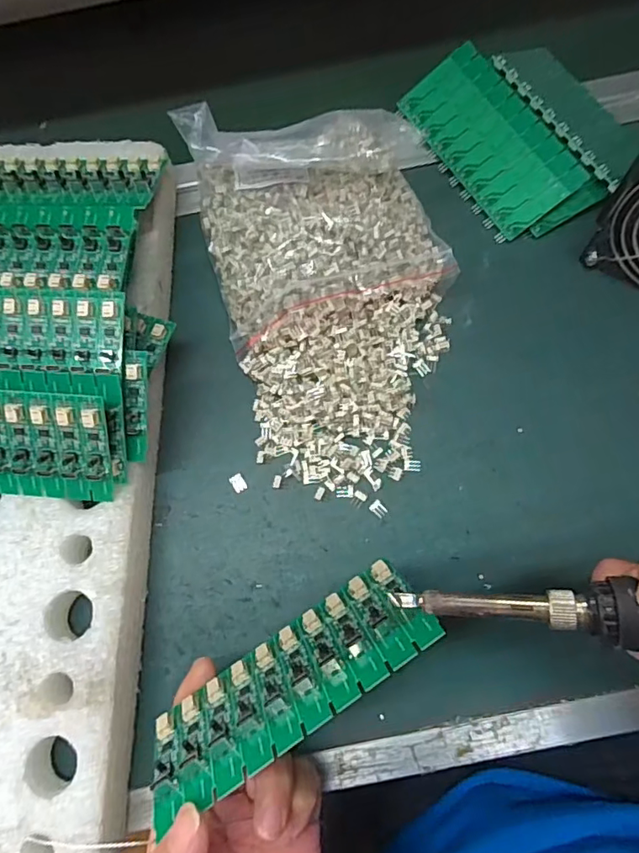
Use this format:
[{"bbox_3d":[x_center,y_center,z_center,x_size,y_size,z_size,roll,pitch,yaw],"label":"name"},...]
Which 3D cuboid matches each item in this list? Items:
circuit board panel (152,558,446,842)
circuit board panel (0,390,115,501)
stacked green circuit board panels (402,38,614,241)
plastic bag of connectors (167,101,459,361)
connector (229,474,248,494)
[{"bbox_3d":[-0.015,0.113,0.232,0.135,0.057,0.006,-34,113,-7],"label":"circuit board panel"},{"bbox_3d":[-0.182,0.010,0.285,0.134,0.006,0.061,3,112,3],"label":"circuit board panel"},{"bbox_3d":[0.129,-0.202,0.371,0.079,0.017,0.146,-35,79,12],"label":"stacked green circuit board panels"},{"bbox_3d":[-0.002,-0.145,0.340,0.160,0.066,0.152,-10,72,0],"label":"plastic bag of connectors"},{"bbox_3d":[-0.051,0.035,0.325,0.008,0.004,0.011,-32,74,-6],"label":"connector"}]

